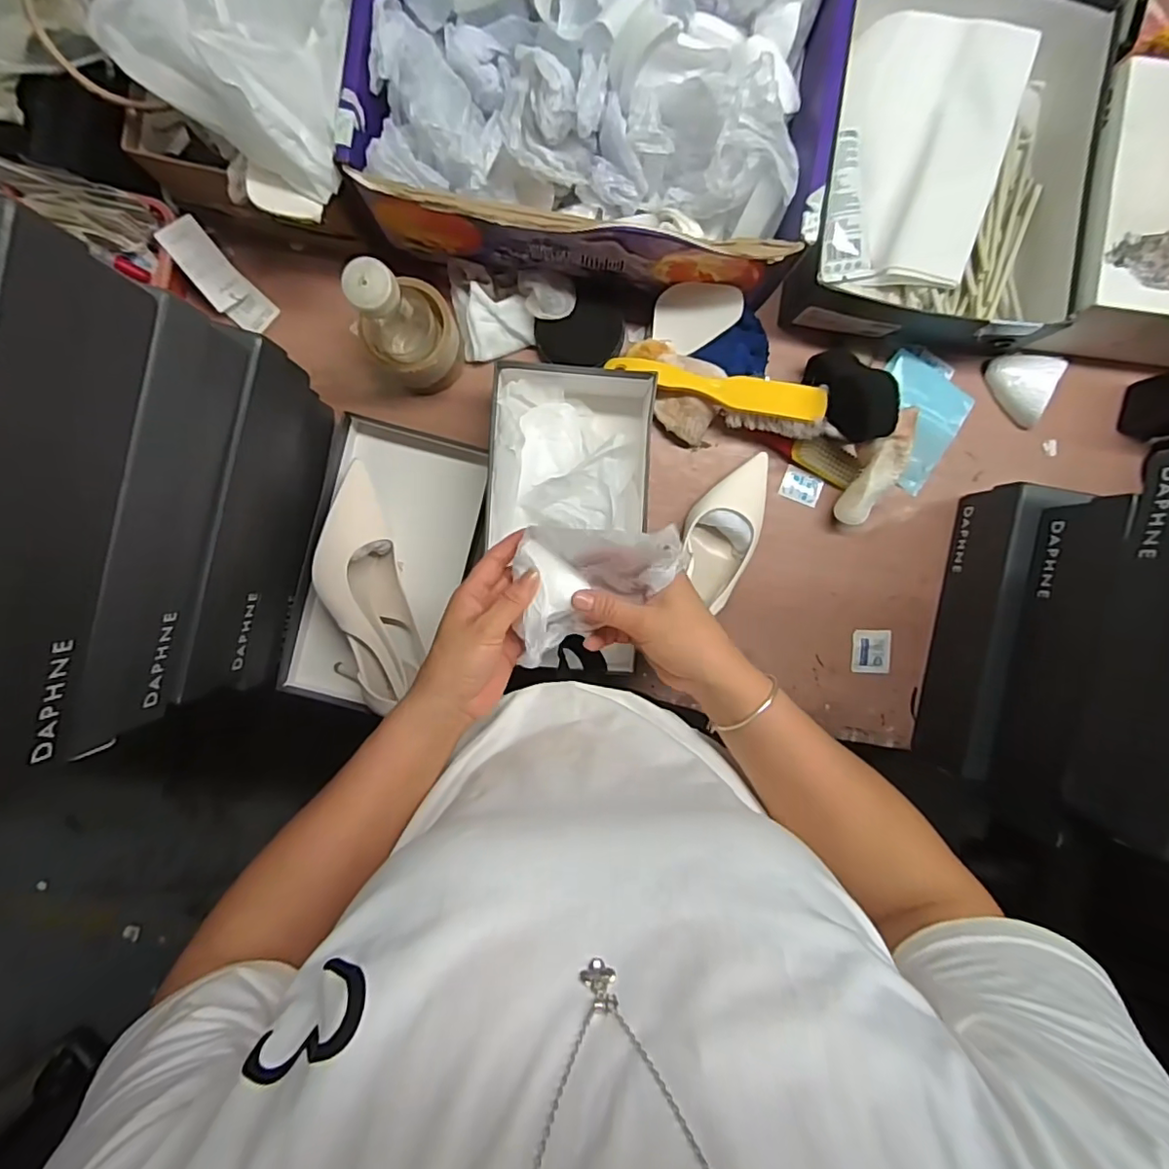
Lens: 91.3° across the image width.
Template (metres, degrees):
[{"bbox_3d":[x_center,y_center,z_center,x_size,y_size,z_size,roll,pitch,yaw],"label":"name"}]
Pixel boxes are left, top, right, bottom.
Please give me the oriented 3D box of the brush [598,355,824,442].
[{"bbox_3d":[0.138,-0.203,0.592,0.221,0.034,0.054,16,93,-2],"label":"brush"}]

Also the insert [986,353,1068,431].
[{"bbox_3d":[0.478,-0.216,0.625,0.067,0.034,0.069,14,93,-2],"label":"insert"}]

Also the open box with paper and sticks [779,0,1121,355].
[{"bbox_3d":[0.355,-0.425,0.584,0.261,0.088,0.327,7,93,-2],"label":"open box with paper and sticks"}]

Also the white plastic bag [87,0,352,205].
[{"bbox_3d":[-0.283,-0.439,0.442,0.170,0.081,0.207,6,93,-2],"label":"white plastic bag"}]

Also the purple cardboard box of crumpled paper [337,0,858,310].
[{"bbox_3d":[0.014,-0.462,0.508,0.403,0.135,0.320,8,93,-2],"label":"purple cardboard box of crumpled paper"}]

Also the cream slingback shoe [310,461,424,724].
[{"bbox_3d":[-0.229,0.003,0.598,0.070,0.068,0.246,-12,94,-1],"label":"cream slingback shoe"}]

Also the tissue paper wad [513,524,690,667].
[{"bbox_3d":[0.012,0.008,0.418,0.115,0.062,0.097,1,93,-2],"label":"tissue paper wad"}]

